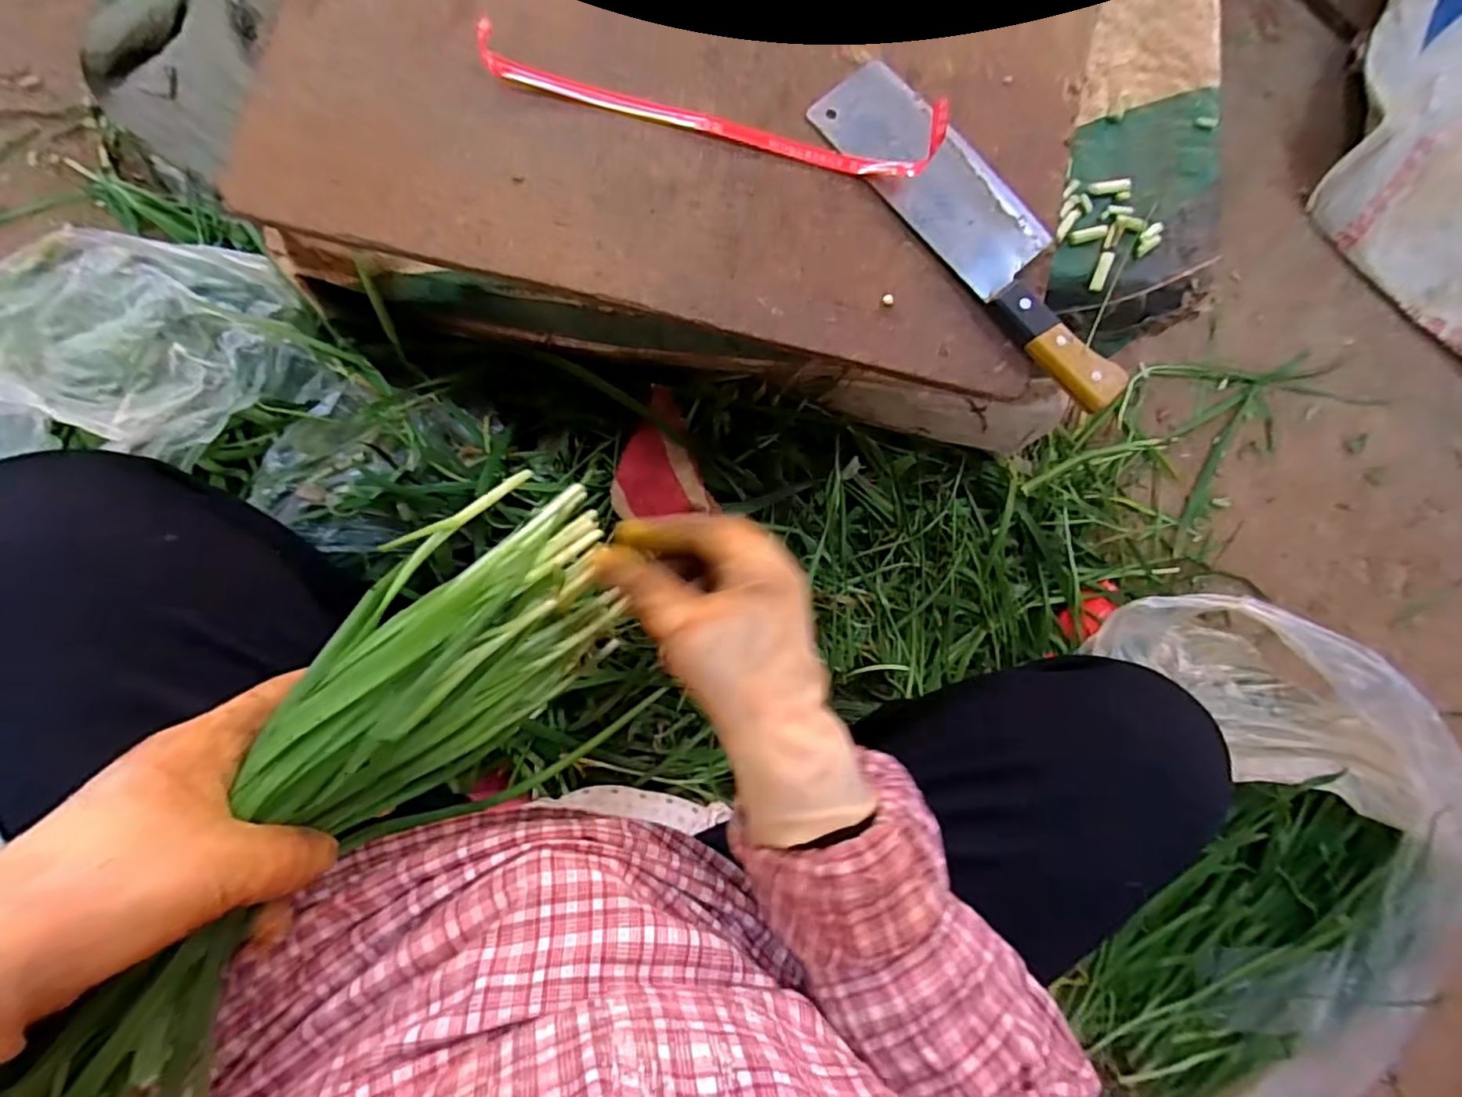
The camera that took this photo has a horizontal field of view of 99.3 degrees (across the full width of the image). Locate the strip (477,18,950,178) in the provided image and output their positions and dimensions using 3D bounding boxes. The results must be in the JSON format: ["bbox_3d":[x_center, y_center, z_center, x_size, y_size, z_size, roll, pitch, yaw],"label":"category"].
[{"bbox_3d":[-0.013,-0.280,0.380,0.285,0.049,0.025,14,84,-5],"label":"strip"}]

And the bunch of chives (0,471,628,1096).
[{"bbox_3d":[-0.187,0.136,0.276,0.101,0.097,0.399,34,64,-2],"label":"bunch of chives"}]

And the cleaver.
[{"bbox_3d":[0.163,-0.207,0.400,0.067,0.026,0.265,-40,90,-7],"label":"cleaver"}]

